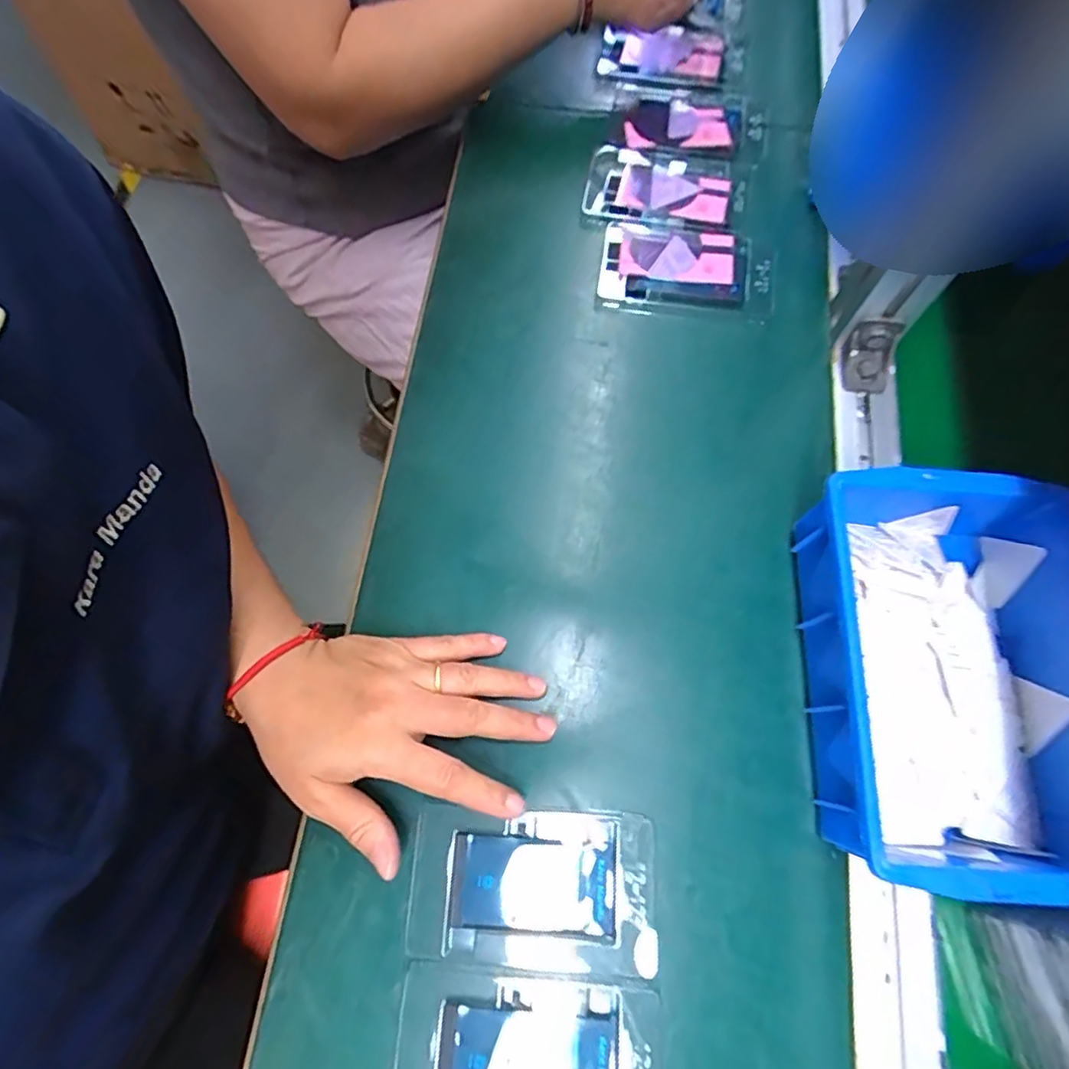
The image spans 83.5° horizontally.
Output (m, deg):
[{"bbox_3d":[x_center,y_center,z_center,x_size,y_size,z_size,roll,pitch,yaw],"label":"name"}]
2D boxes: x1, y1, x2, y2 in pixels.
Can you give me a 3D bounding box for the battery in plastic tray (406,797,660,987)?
[{"bbox_3d":[-0.002,0.186,0.314,0.126,0.010,0.074,3,70,2],"label":"battery in plastic tray"}]

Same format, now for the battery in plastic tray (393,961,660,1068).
[{"bbox_3d":[-0.005,0.259,0.289,0.126,0.007,0.074,5,70,2],"label":"battery in plastic tray"}]

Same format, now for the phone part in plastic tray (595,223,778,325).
[{"bbox_3d":[0.114,-0.197,0.448,0.127,0.017,0.076,8,70,3],"label":"phone part in plastic tray"}]

